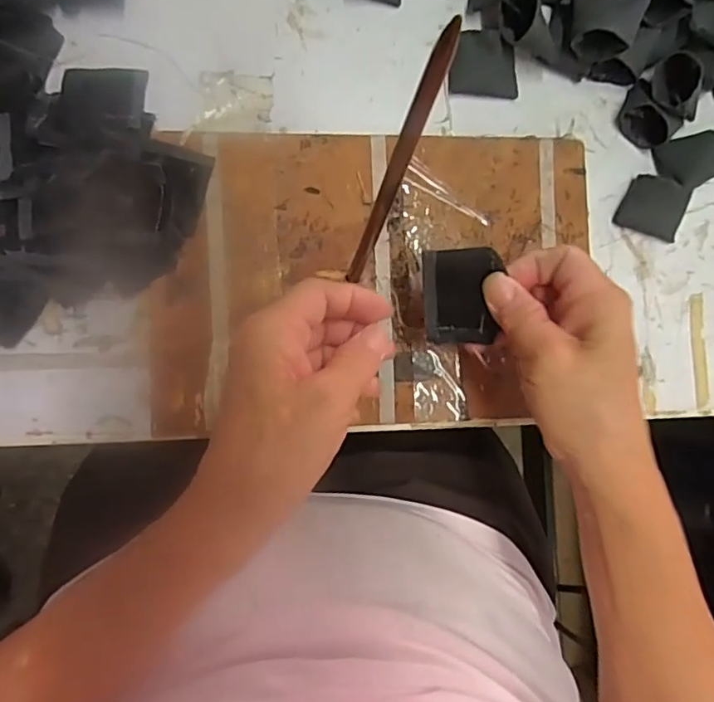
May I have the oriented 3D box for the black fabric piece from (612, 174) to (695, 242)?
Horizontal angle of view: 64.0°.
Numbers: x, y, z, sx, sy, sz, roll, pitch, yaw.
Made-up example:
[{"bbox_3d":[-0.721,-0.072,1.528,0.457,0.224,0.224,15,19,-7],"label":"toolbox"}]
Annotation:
[{"bbox_3d":[0.196,-0.094,0.373,0.043,0.018,0.032,20,85,-5],"label":"black fabric piece"}]

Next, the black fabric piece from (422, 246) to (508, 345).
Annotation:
[{"bbox_3d":[0.055,-0.027,0.299,0.038,0.011,0.052,2,120,11],"label":"black fabric piece"}]

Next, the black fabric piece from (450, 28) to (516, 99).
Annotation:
[{"bbox_3d":[0.083,-0.183,0.363,0.044,0.019,0.032,4,87,-6],"label":"black fabric piece"}]

